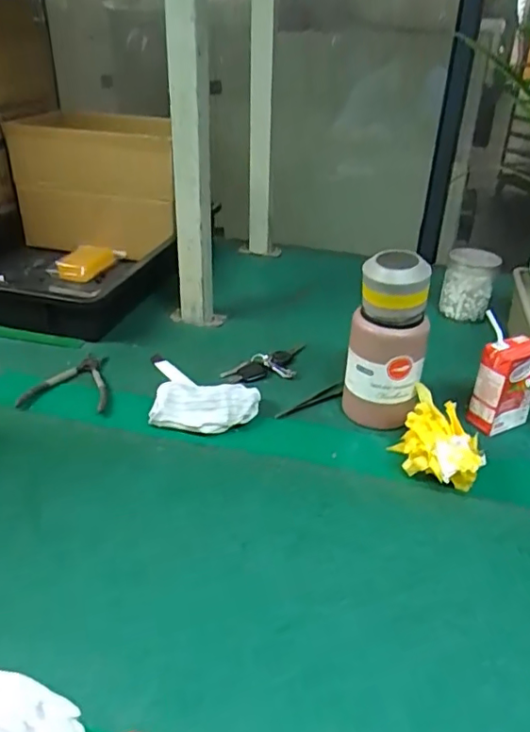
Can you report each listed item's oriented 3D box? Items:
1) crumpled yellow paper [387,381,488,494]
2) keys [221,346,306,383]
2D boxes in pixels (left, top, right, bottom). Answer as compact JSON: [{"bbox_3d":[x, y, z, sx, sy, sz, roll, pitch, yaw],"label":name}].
[{"bbox_3d":[0.192,0.083,0.619,0.093,0.056,0.099,17,34,23],"label":"crumpled yellow paper"},{"bbox_3d":[0.010,-0.001,0.793,0.139,0.012,0.056,-19,37,-30],"label":"keys"}]

